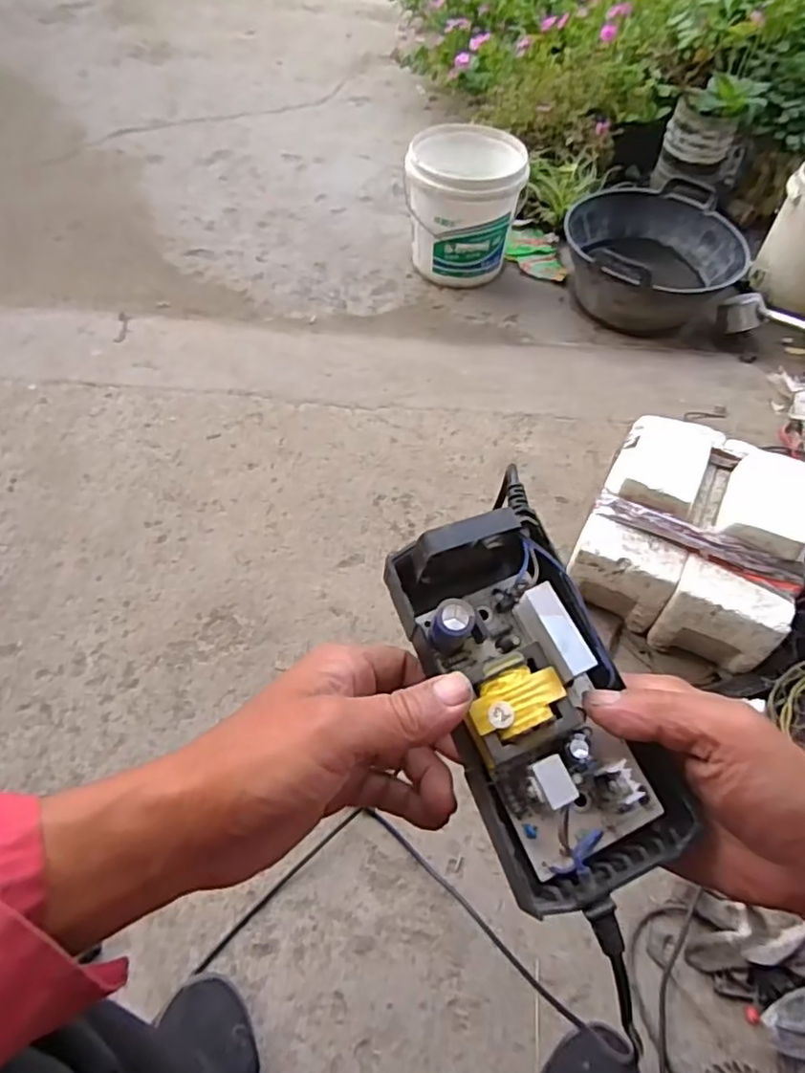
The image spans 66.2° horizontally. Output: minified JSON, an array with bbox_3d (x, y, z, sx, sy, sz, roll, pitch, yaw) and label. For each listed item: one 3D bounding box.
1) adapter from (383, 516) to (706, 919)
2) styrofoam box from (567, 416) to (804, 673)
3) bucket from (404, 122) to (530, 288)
[{"bbox_3d":[0.061,0.071,0.283,0.085,0.045,0.164,-19,73,-13],"label":"adapter"},{"bbox_3d":[0.405,-0.010,0.869,0.258,0.192,0.299,26,55,15],"label":"styrofoam box"},{"bbox_3d":[0.125,-0.712,1.340,0.241,0.229,0.227,2,56,-2],"label":"bucket"}]

